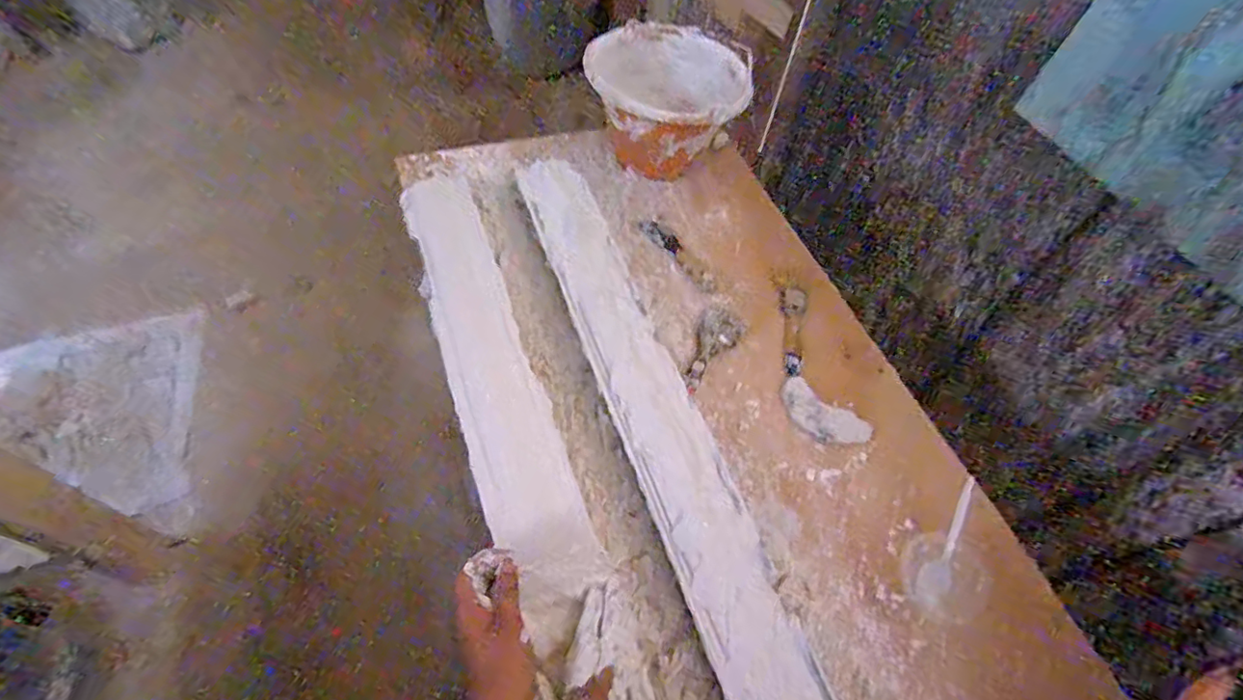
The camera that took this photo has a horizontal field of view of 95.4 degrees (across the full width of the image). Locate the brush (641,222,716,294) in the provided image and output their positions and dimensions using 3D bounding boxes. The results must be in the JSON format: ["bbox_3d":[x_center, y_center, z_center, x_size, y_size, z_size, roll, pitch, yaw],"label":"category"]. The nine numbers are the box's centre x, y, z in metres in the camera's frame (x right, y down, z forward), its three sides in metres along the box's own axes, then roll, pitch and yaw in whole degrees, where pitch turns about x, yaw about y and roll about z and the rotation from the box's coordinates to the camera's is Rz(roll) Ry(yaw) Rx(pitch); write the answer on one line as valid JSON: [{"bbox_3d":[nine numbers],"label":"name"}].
[{"bbox_3d":[0.098,-0.158,0.932,0.044,0.017,0.171,-34,63,-22],"label":"brush"}]

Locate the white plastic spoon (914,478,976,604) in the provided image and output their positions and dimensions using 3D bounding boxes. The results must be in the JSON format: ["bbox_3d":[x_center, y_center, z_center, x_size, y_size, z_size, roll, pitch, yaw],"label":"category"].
[{"bbox_3d":[0.403,0.231,0.689,0.035,0.014,0.155,23,90,13],"label":"white plastic spoon"}]

